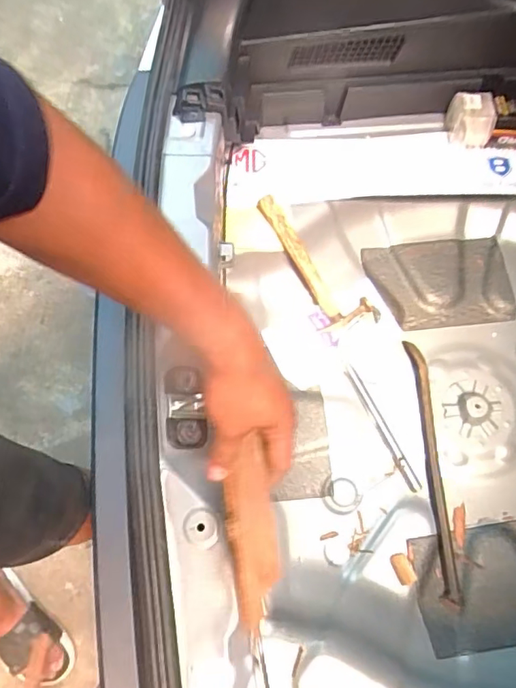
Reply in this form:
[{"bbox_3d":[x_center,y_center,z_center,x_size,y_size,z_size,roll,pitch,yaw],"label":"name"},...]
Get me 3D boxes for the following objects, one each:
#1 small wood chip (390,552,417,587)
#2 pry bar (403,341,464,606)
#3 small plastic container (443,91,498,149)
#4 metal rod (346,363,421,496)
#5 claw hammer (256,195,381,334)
[{"bbox_3d":[0.199,0.309,0.715,0.023,0.004,0.041,-26,71,-7],"label":"small wood chip"},{"bbox_3d":[0.252,0.174,0.755,0.026,0.024,0.365,-4,70,1],"label":"pry bar"},{"bbox_3d":[0.328,-0.345,0.808,0.073,0.064,0.066,1,70,3],"label":"small plastic container"},{"bbox_3d":[0.188,0.126,0.793,0.019,0.010,0.207,-25,71,-7],"label":"metal rod"},{"bbox_3d":[0.082,-0.116,0.808,0.085,0.034,0.251,-42,103,-12],"label":"claw hammer"}]

